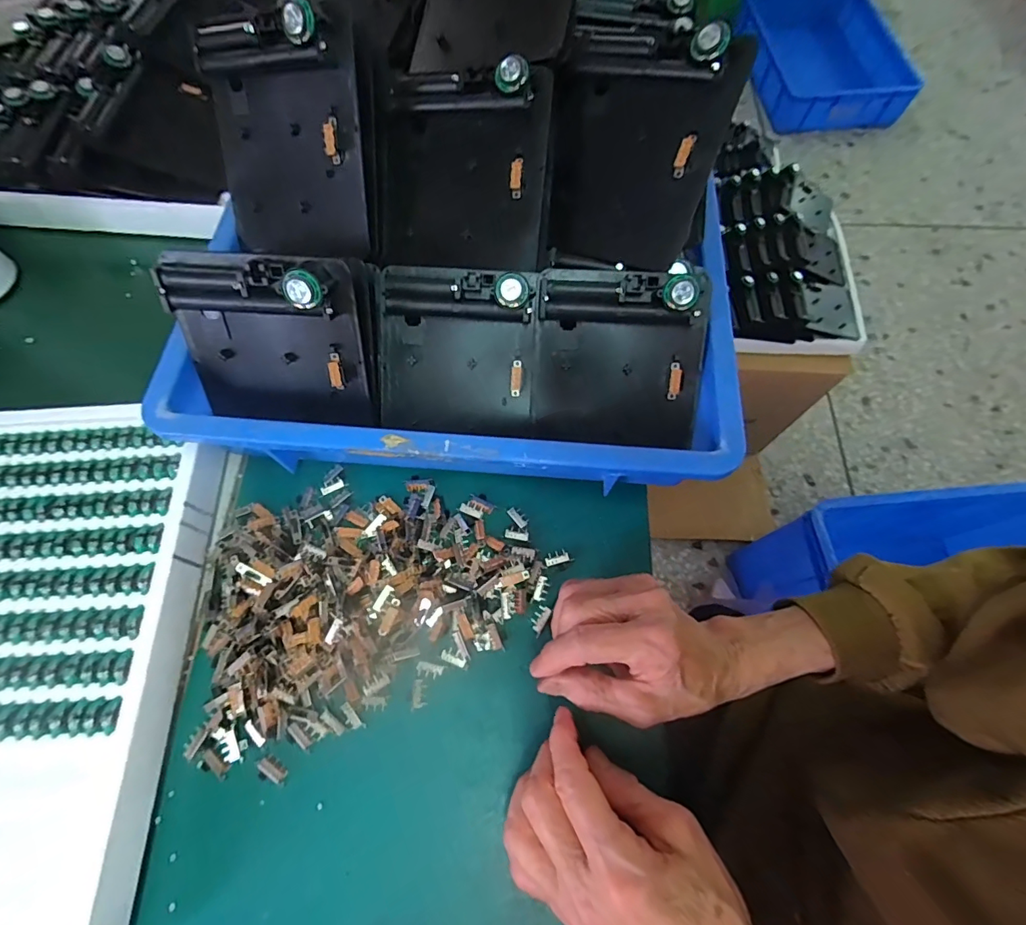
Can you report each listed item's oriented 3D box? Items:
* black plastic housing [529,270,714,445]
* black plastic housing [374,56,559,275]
[{"bbox_3d":[0.068,-0.069,0.319,0.111,0.027,0.110,4,110,7],"label":"black plastic housing"},{"bbox_3d":[-0.033,-0.189,0.316,0.113,0.021,0.118,4,106,9],"label":"black plastic housing"}]

